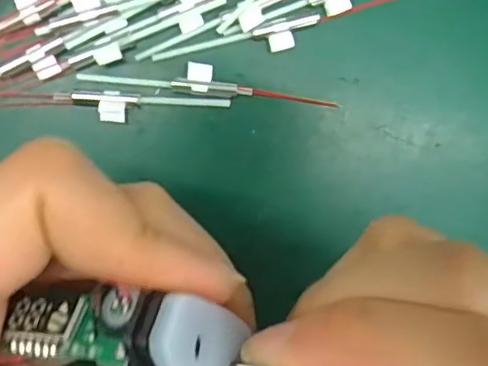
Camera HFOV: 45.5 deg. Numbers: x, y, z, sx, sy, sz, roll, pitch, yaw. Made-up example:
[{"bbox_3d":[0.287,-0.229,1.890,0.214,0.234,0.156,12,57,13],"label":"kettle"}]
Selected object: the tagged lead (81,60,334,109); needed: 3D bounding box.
[{"bbox_3d":[-0.011,-0.035,0.202,0.090,0.004,0.011,7,95,-5],"label":"tagged lead"}]

